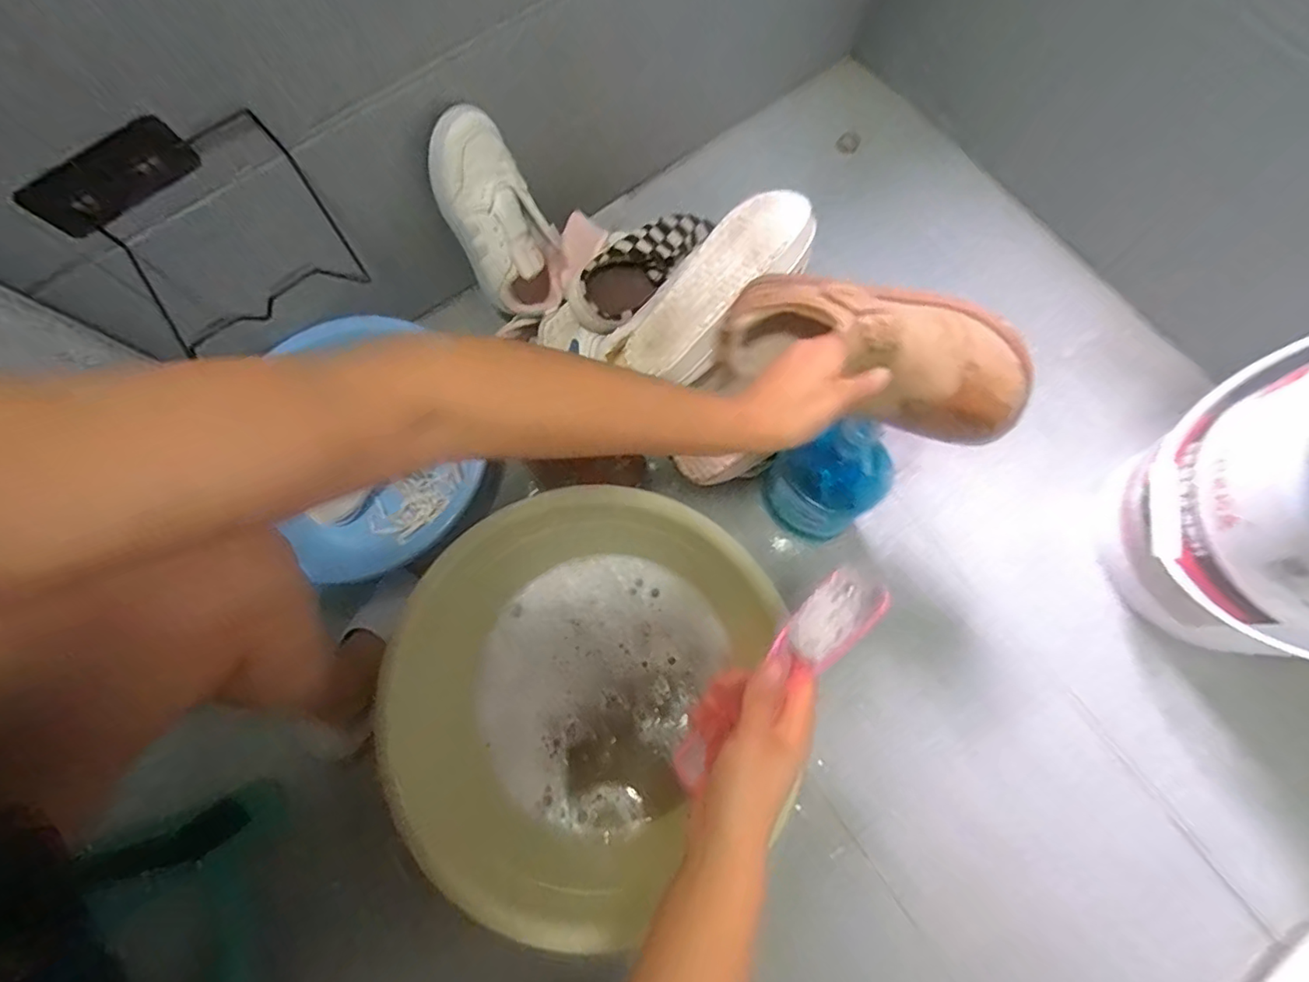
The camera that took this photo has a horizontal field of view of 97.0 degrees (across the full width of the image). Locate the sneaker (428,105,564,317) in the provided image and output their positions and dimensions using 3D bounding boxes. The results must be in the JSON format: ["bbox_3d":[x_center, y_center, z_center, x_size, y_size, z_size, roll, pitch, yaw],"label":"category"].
[{"bbox_3d":[-0.184,-0.317,0.685,0.111,0.230,0.080,-30,40,-6],"label":"sneaker"}]

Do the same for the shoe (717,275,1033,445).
[{"bbox_3d":[0.174,-0.118,0.445,0.226,0.073,0.111,19,76,4],"label":"shoe"}]

